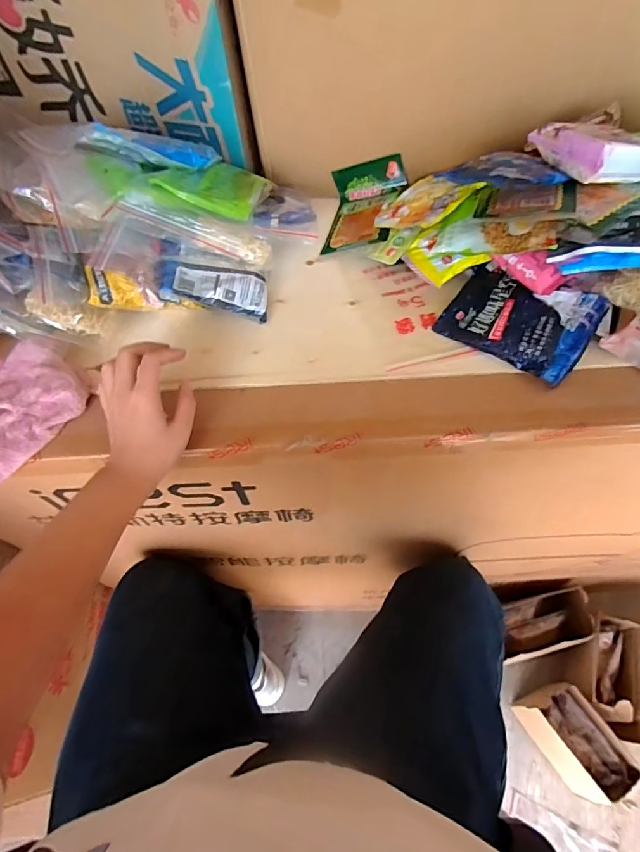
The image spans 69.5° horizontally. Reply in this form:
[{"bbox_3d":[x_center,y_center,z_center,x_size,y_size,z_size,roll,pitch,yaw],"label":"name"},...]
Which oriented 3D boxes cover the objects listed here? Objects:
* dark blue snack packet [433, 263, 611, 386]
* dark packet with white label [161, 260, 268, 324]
[{"bbox_3d":[0.213,-0.116,0.498,0.147,0.039,0.101,32,67,20],"label":"dark blue snack packet"},{"bbox_3d":[-0.118,-0.162,0.538,0.119,0.023,0.059,13,60,-11],"label":"dark packet with white label"}]

